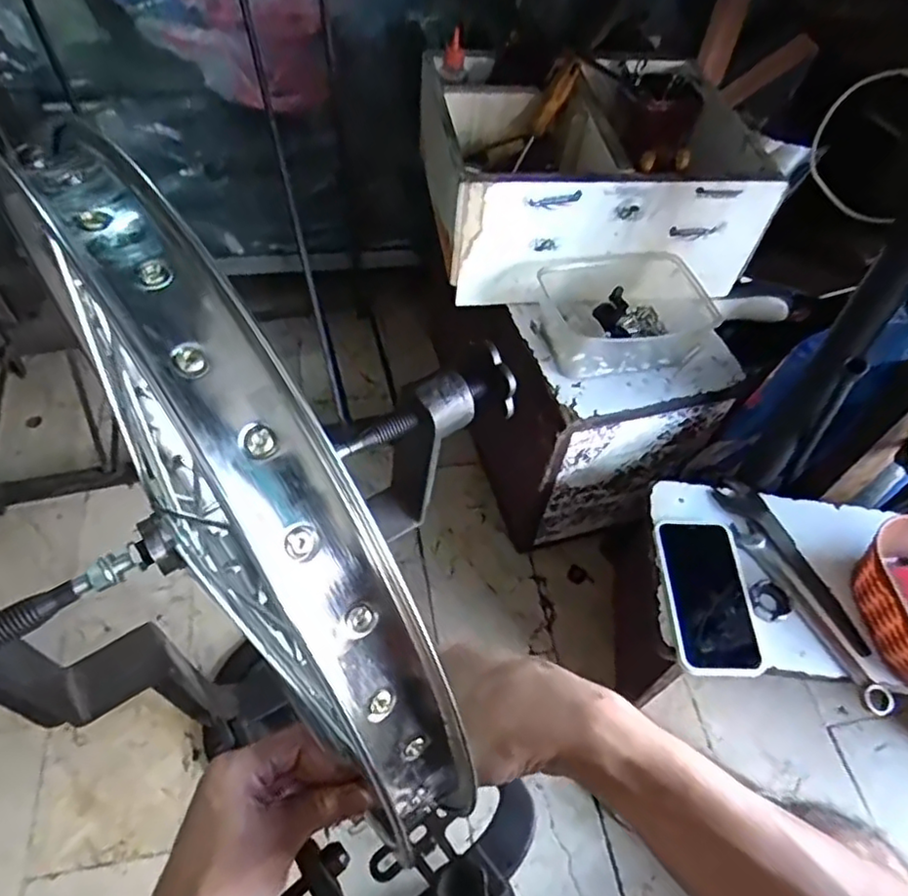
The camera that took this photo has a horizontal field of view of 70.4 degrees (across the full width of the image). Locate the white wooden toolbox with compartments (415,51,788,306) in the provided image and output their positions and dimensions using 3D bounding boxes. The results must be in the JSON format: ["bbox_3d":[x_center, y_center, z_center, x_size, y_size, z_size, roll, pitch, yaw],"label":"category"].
[{"bbox_3d":[0.154,-0.330,0.781,0.353,0.147,0.284,-5,55,-9],"label":"white wooden toolbox with compartments"}]

